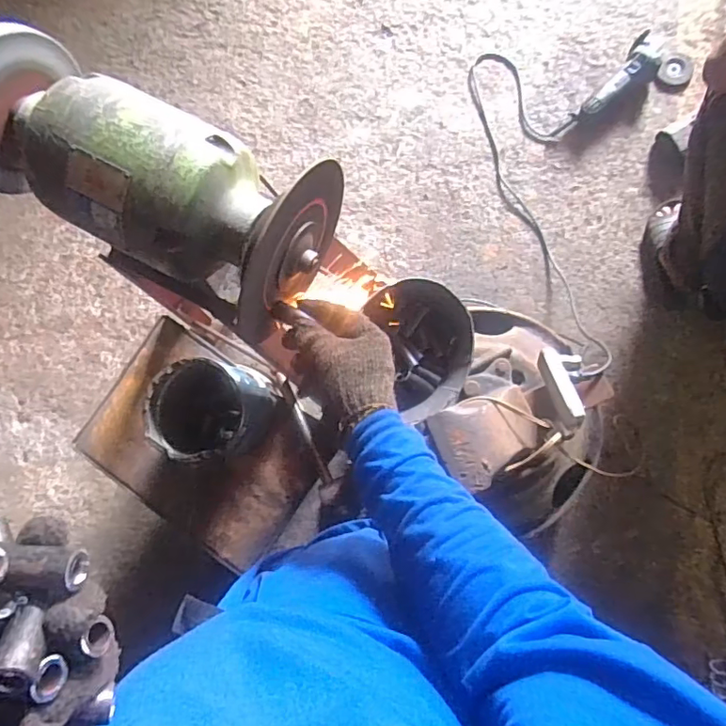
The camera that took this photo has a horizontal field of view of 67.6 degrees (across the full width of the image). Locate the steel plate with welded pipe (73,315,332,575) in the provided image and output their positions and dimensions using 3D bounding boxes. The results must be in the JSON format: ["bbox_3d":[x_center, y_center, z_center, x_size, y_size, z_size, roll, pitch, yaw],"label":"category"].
[{"bbox_3d":[-0.314,0.142,1.004,0.445,0.166,0.339,36,88,7],"label":"steel plate with welded pipe"}]

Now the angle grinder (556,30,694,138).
[{"bbox_3d":[0.678,-0.692,1.380,0.388,0.081,0.163,-41,82,0],"label":"angle grinder"}]

